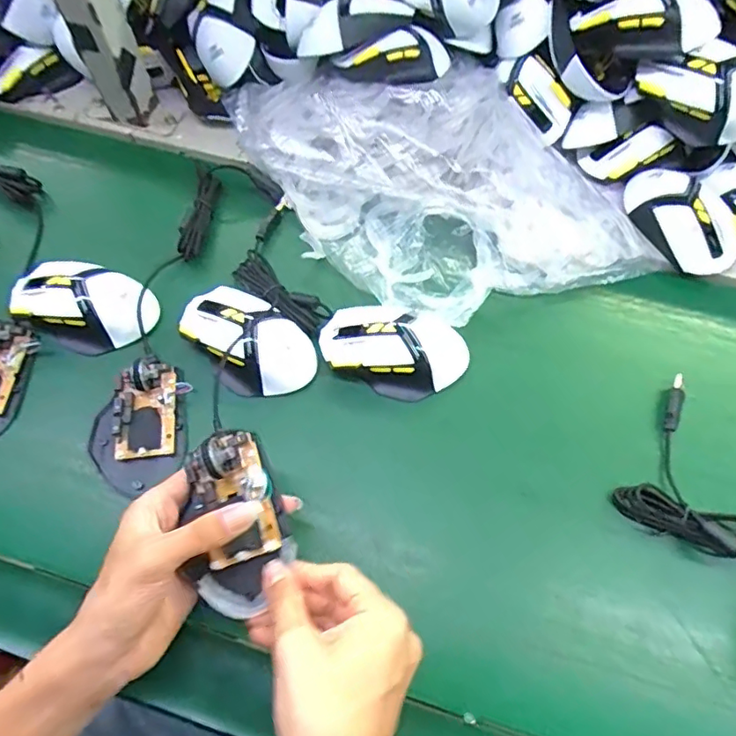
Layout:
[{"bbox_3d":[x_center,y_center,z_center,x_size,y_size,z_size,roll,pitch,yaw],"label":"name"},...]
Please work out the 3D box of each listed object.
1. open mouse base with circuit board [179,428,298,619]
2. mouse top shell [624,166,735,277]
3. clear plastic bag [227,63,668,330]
[{"bbox_3d":[-0.082,0.093,0.346,0.062,0.033,0.109,-10,73,-2],"label":"open mouse base with circuit board"},{"bbox_3d":[0.291,-0.140,0.513,0.063,0.039,0.118,-30,69,-13],"label":"mouse top shell"},{"bbox_3d":[0.071,-0.174,0.519,0.322,0.056,0.306,-19,74,-2],"label":"clear plastic bag"}]

